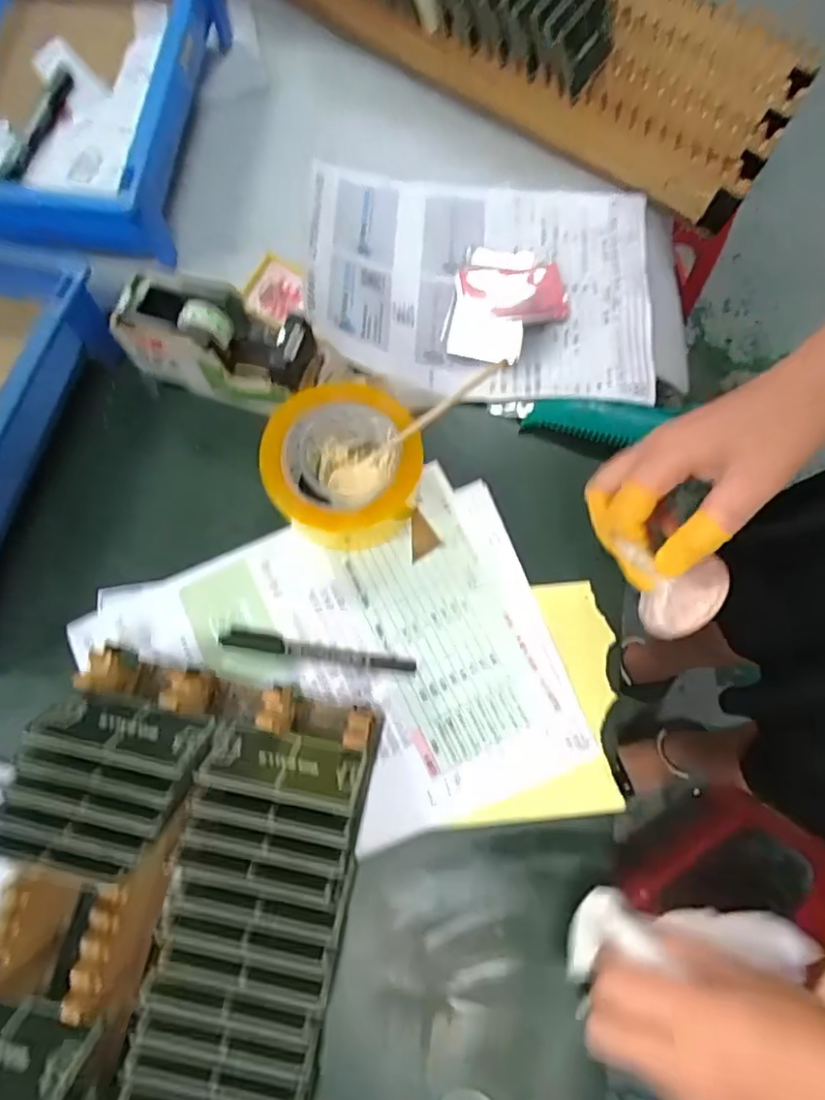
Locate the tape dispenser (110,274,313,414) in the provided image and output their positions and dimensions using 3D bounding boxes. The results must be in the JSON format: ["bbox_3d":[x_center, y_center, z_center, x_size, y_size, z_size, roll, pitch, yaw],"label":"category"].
[{"bbox_3d":[-0.136,-0.154,0.445,0.131,0.071,0.068,17,73,5],"label":"tape dispenser"}]

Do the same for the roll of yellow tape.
[{"bbox_3d":[-0.049,-0.057,0.432,0.107,0.062,0.102,0,73,-1],"label":"roll of yellow tape"}]

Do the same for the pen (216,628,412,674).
[{"bbox_3d":[-0.066,0.071,0.423,0.136,0.009,0.014,8,73,2],"label":"pen"}]

